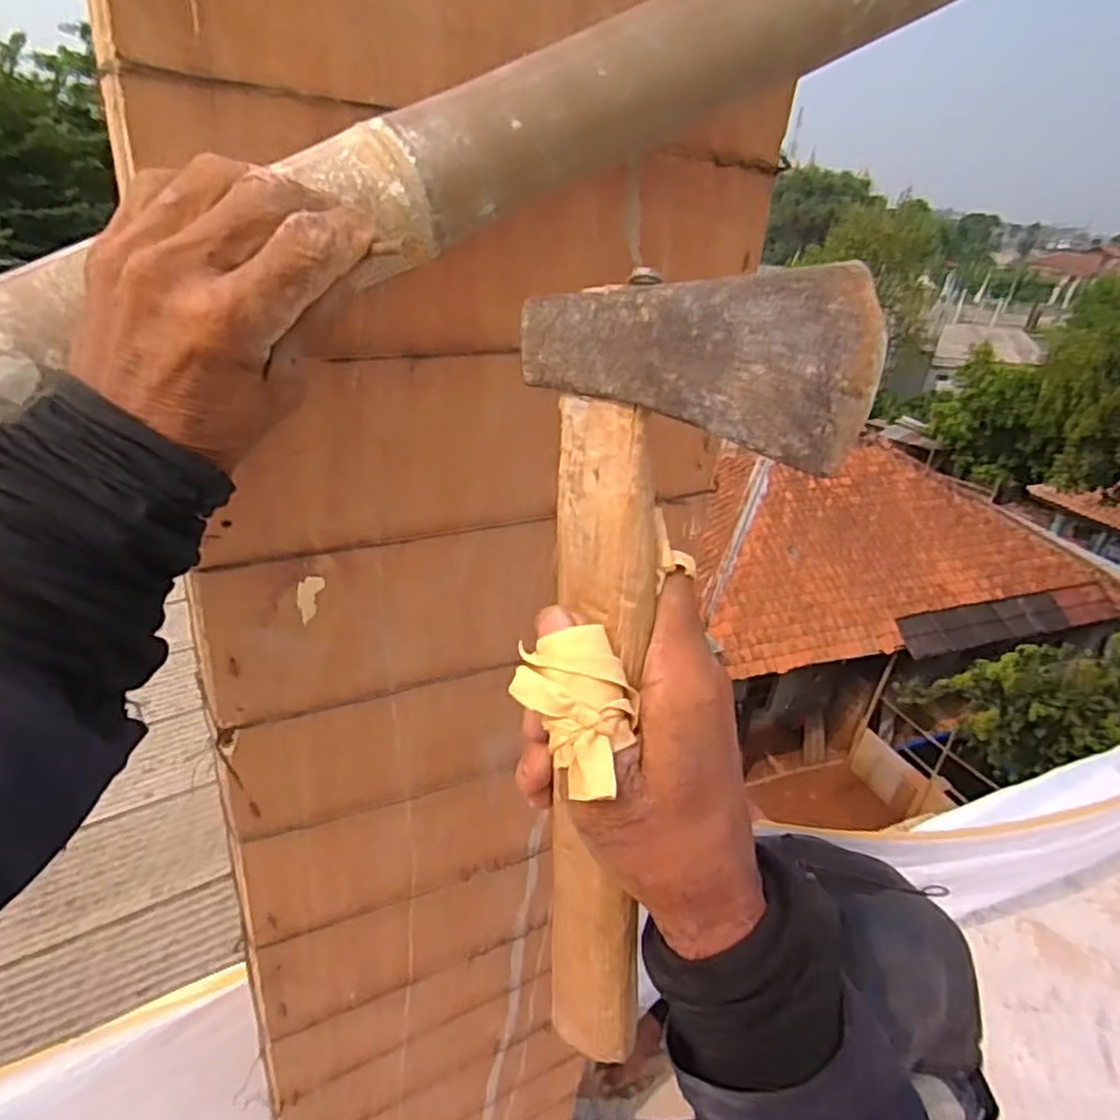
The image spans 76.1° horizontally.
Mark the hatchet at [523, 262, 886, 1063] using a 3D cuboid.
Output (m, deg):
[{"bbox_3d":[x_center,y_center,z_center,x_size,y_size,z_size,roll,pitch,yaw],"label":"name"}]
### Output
[{"bbox_3d":[0.023,0.061,0.273,0.110,0.324,0.023,20,21,31],"label":"hatchet"}]

